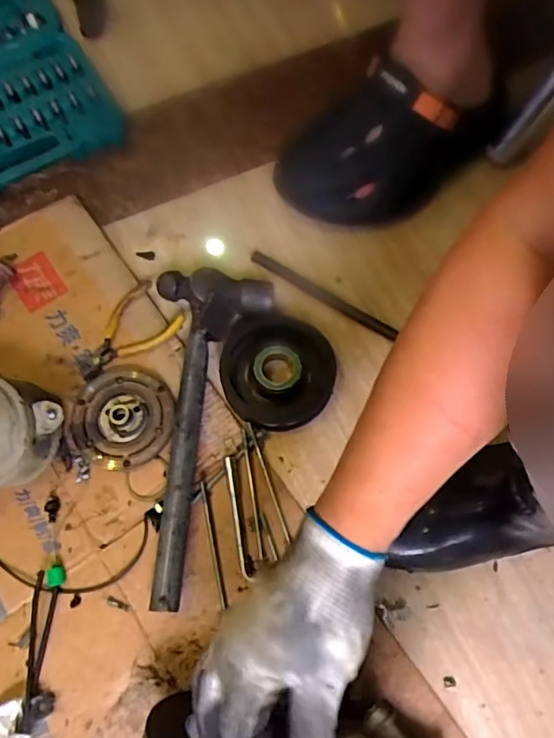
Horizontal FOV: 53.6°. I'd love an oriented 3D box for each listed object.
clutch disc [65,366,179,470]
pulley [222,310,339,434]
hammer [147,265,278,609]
[{"bbox_3d":[-0.150,0.044,0.526,0.102,0.017,0.098,1,71,-1],"label":"clutch disc"},{"bbox_3d":[0.002,0.001,0.553,0.113,0.030,0.114,2,71,-1],"label":"pulley"},{"bbox_3d":[-0.084,0.051,0.519,0.109,0.031,0.316,9,71,2],"label":"hammer"}]

